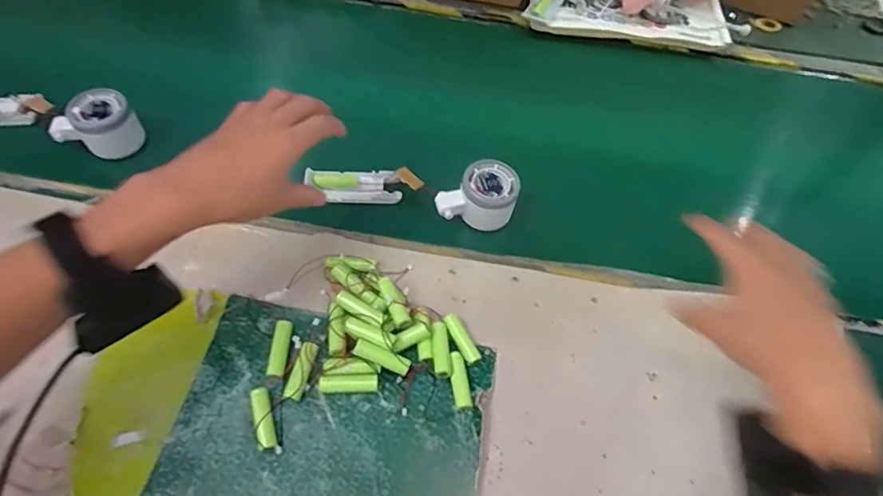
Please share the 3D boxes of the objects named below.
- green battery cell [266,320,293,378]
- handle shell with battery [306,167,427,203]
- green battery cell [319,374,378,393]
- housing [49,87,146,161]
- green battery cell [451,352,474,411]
[{"bbox_3d":[-0.139,0.088,0.448,0.016,0.014,0.051,7,57,0],"label":"green battery cell"},{"bbox_3d":[-0.086,-0.070,0.569,0.123,0.018,0.038,-2,57,-5],"label":"handle shell with battery"},{"bbox_3d":[-0.079,0.116,0.438,0.048,0.012,0.013,-1,57,-4],"label":"green battery cell"},{"bbox_3d":[-0.377,-0.130,0.565,0.077,0.063,0.057,-37,67,-24],"label":"housing"},{"bbox_3d":[0.016,0.115,0.440,0.014,0.011,0.049,-9,58,-9],"label":"green battery cell"}]

